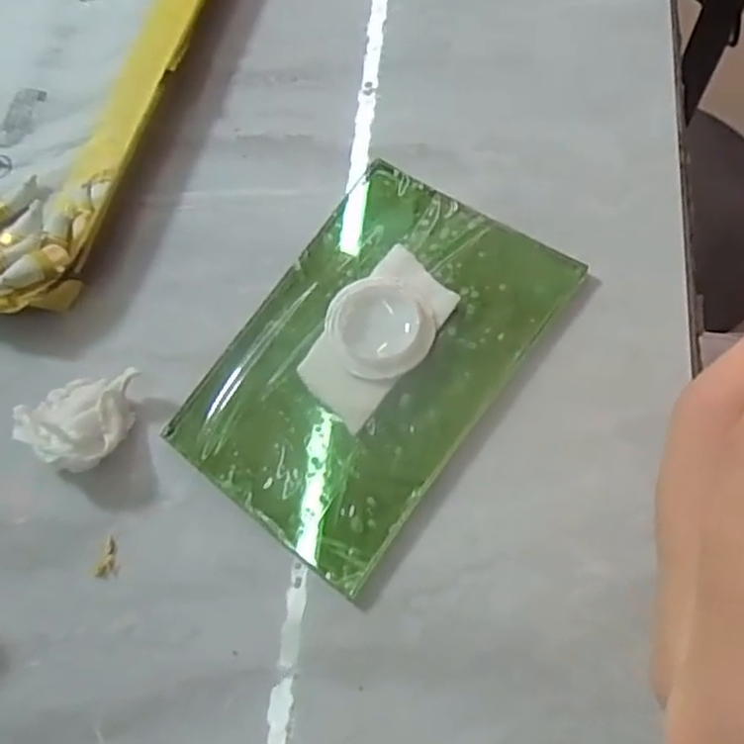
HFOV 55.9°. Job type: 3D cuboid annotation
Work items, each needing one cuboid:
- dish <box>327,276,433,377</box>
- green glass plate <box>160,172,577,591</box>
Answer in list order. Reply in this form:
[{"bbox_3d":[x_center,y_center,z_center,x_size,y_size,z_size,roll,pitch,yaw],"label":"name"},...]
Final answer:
[{"bbox_3d":[0.002,-0.012,0.183,0.026,0.006,0.027,-2,70,5],"label":"dish"},{"bbox_3d":[0.000,-0.006,0.184,0.067,0.005,0.102,34,77,16],"label":"green glass plate"}]

